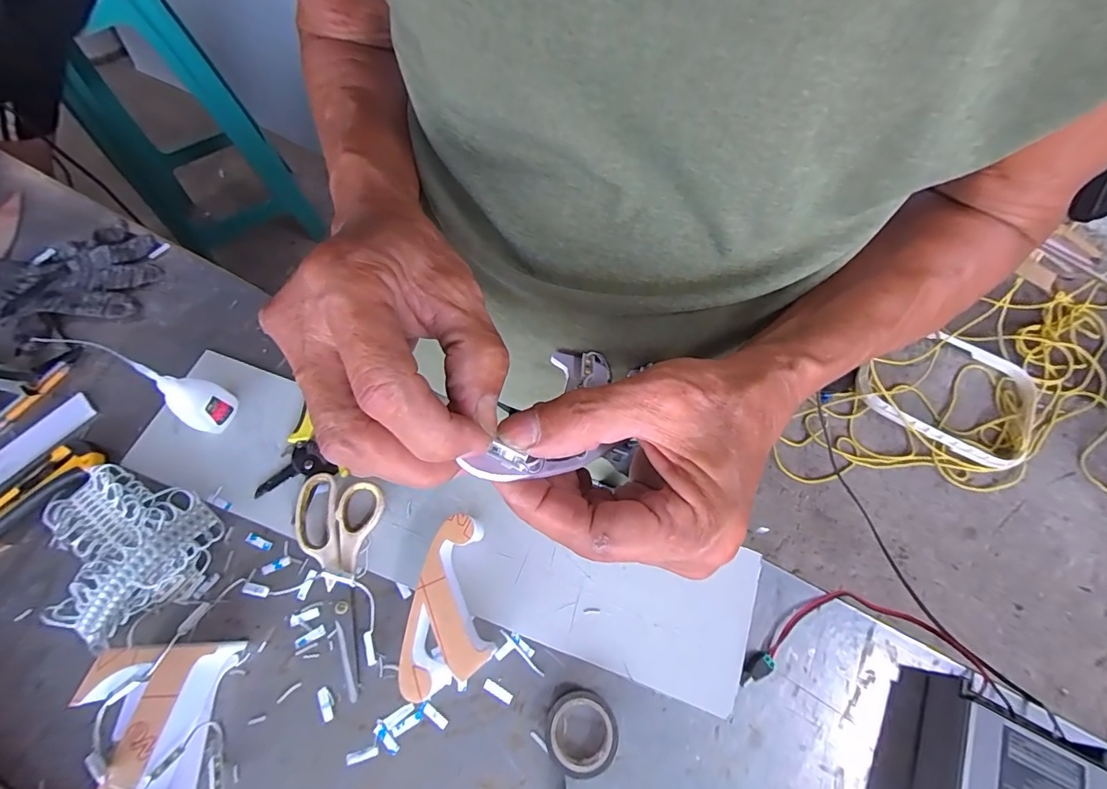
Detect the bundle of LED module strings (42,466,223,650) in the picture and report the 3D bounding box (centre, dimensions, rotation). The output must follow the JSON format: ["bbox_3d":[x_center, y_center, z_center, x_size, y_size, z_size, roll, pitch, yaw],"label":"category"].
[{"bbox_3d":[-0.392,0.138,0.425,0.155,0.032,0.126,20,68,8],"label":"bundle of LED module strings"}]

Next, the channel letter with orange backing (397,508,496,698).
[{"bbox_3d":[-0.079,0.177,0.403,0.068,0.049,0.137,9,67,3],"label":"channel letter with orange backing"}]

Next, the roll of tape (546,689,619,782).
[{"bbox_3d":[0.022,0.269,0.378,0.055,0.022,0.056,0,67,0],"label":"roll of tape"}]

